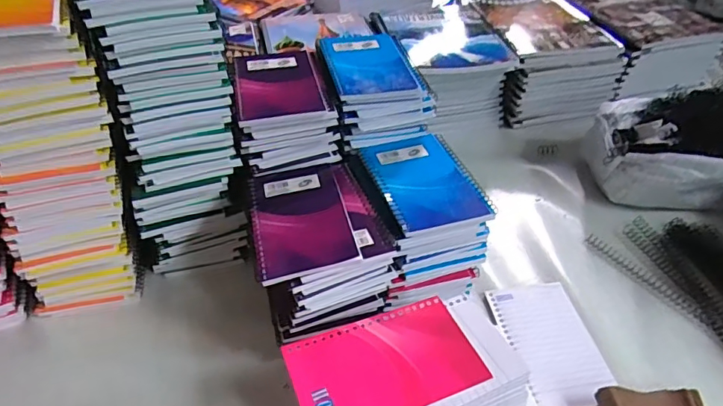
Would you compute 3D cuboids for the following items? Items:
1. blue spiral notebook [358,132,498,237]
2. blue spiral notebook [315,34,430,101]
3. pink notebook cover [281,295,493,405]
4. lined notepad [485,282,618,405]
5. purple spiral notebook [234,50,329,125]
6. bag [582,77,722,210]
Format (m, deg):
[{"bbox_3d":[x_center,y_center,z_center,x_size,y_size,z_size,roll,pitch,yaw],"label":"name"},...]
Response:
[{"bbox_3d":[0.058,-0.023,0.487,0.090,0.016,0.125,-13,42,-15],"label":"blue spiral notebook"},{"bbox_3d":[0.009,-0.147,0.537,0.091,0.011,0.123,-9,41,-11],"label":"blue spiral notebook"},{"bbox_3d":[0.016,0.114,0.364,0.128,0.005,0.079,-15,43,-17],"label":"pink notebook cover"},{"bbox_3d":[0.174,0.126,0.469,0.079,0.008,0.130,-6,41,-7],"label":"lined notepad"},{"bbox_3d":[-0.083,-0.118,0.504,0.079,0.013,0.116,-8,41,-10],"label":"purple spiral notebook"},{"bbox_3d":[0.371,-0.063,0.595,0.196,0.129,0.133,19,44,20],"label":"bag"}]

